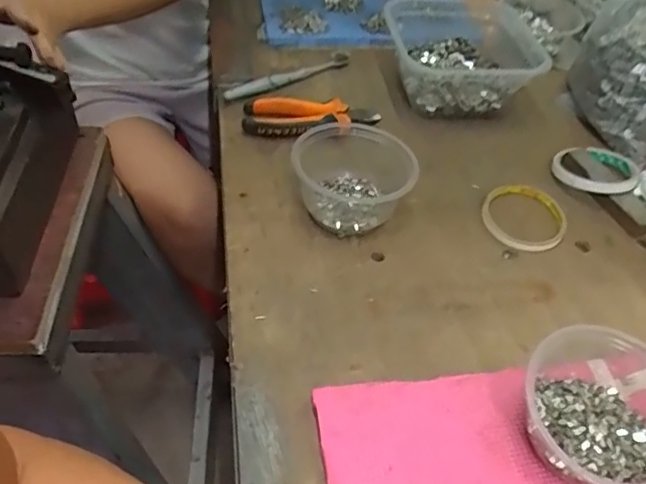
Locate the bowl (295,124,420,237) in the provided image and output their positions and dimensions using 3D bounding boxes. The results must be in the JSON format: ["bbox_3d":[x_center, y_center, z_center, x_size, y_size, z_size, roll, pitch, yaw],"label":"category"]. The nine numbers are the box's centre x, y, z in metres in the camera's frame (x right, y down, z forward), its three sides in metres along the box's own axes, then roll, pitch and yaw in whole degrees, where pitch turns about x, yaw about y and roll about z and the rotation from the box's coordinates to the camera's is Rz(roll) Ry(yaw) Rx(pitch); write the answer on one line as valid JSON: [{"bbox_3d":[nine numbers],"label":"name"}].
[{"bbox_3d":[0.030,-0.063,0.567,0.112,0.066,0.103,3,48,-4],"label":"bowl"}]

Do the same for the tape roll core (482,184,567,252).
[{"bbox_3d":[0.203,-0.026,0.587,0.082,0.011,0.084,1,47,-1],"label":"tape roll core"}]

